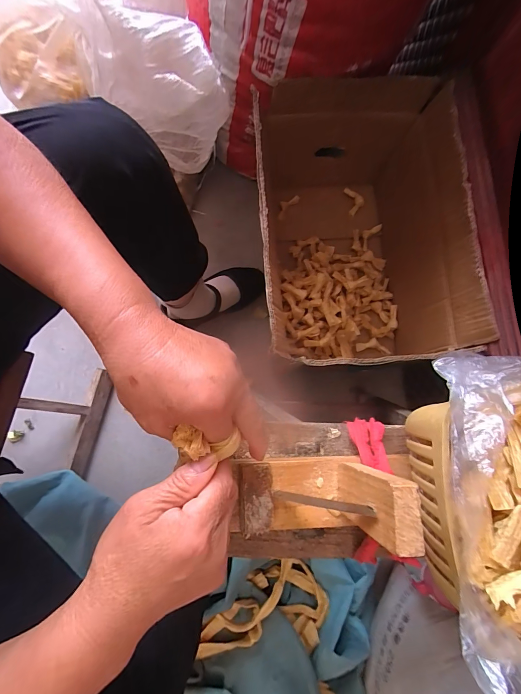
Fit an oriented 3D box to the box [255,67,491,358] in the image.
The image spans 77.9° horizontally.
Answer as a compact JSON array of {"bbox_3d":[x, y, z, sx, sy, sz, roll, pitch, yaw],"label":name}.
[{"bbox_3d":[0.169,-0.199,0.599,0.323,0.261,0.423,-2,82,-5],"label":"box"}]

